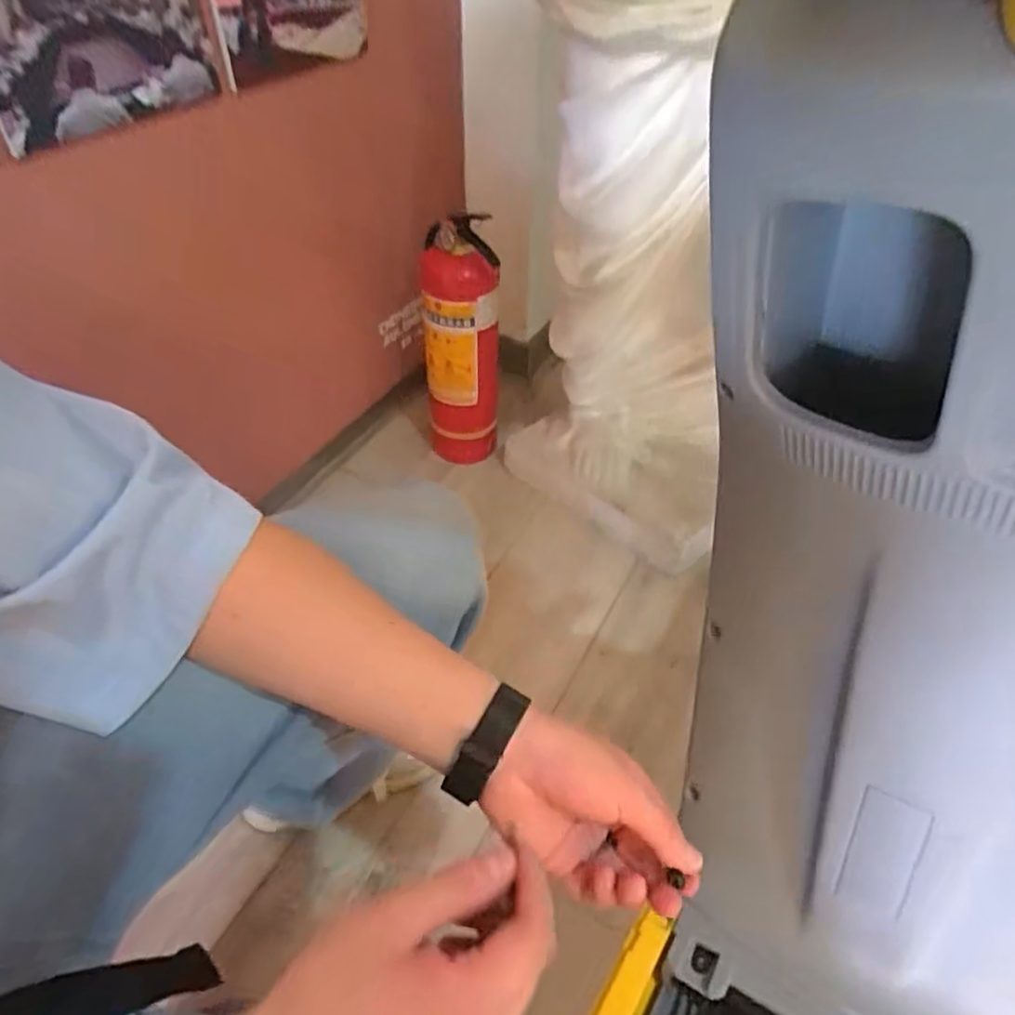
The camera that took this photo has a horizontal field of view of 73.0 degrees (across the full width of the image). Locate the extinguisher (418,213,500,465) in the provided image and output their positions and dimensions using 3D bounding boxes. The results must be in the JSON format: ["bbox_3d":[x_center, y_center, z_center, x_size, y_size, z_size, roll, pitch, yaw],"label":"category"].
[{"bbox_3d":[-0.077,-0.255,1.187,0.125,0.438,0.104,-7,45,-7],"label":"extinguisher"}]

